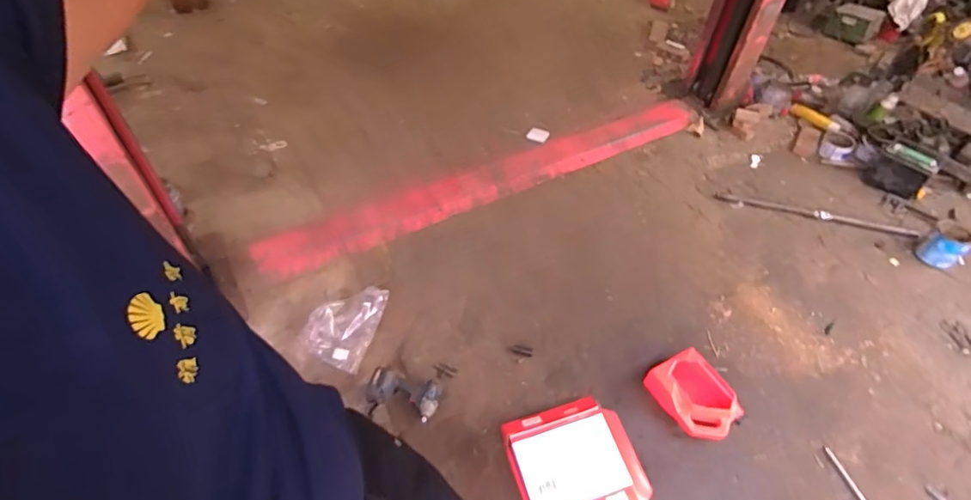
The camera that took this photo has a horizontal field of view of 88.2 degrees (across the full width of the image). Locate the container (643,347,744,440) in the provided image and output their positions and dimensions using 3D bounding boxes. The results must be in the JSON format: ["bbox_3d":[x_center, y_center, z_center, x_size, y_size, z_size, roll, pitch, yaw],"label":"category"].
[{"bbox_3d":[0.675,0.476,1.625,0.203,0.110,0.277,-22,53,-22],"label":"container"}]

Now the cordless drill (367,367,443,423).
[{"bbox_3d":[-0.273,0.491,1.685,0.240,0.076,0.154,6,49,8],"label":"cordless drill"}]

